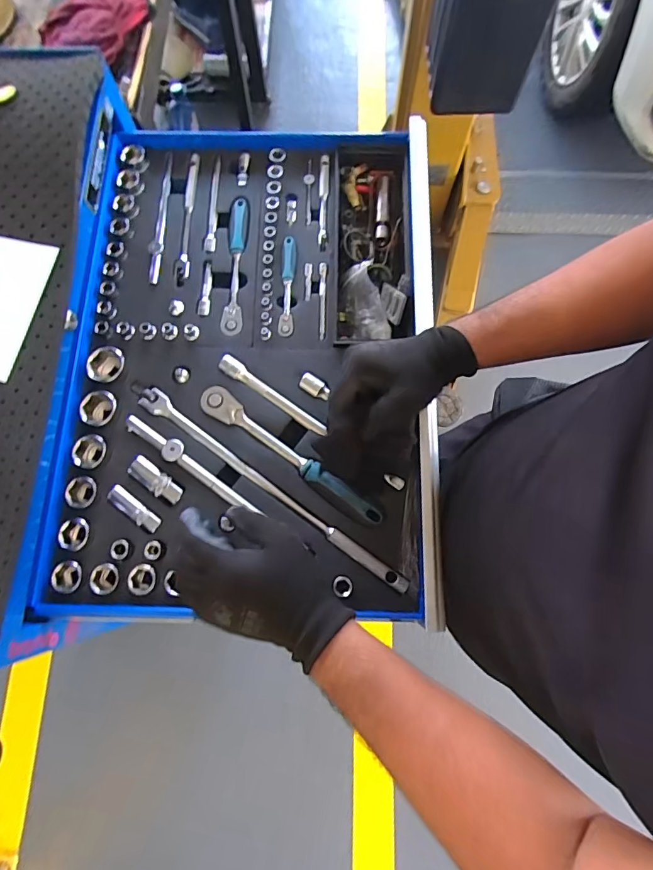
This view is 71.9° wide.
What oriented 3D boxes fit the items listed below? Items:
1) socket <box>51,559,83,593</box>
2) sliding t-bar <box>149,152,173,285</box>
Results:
[{"bbox_3d":[-0.264,0.146,0.466,0.025,0.026,0.030,18,76,5],"label":"socket"},{"bbox_3d":[-0.214,-0.279,0.573,0.022,0.008,0.190,-1,75,0],"label":"sliding t-bar"}]

